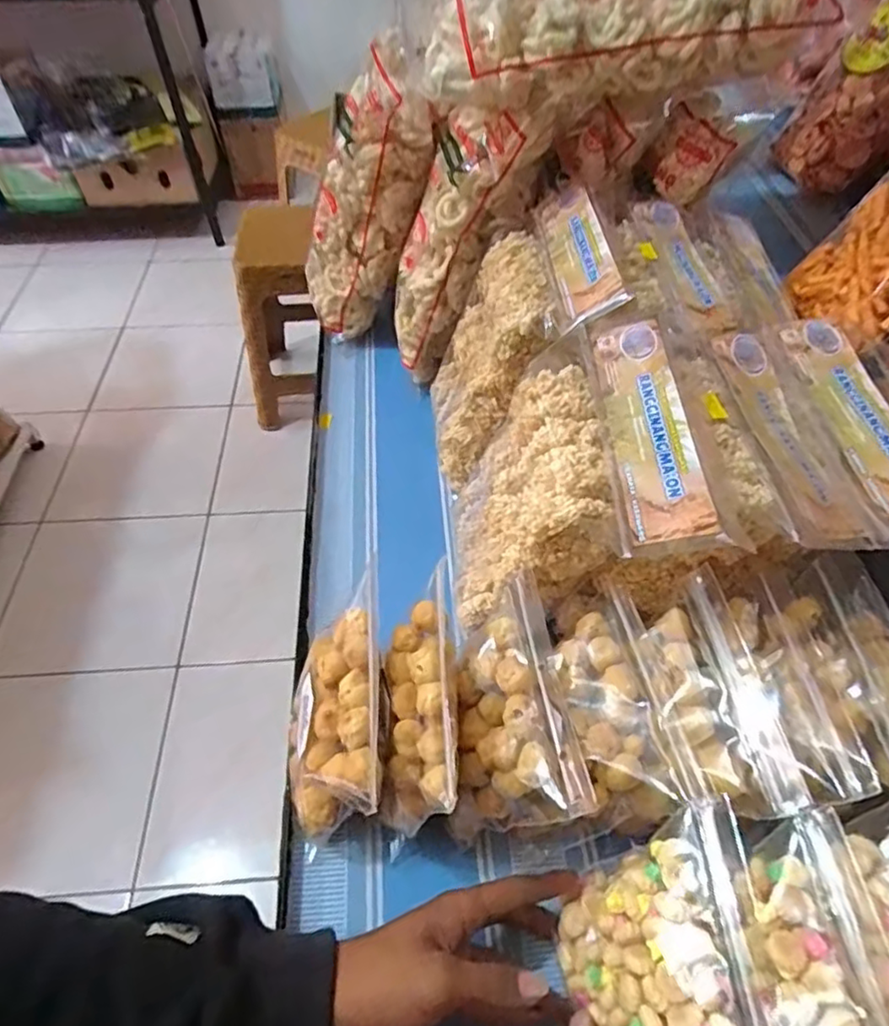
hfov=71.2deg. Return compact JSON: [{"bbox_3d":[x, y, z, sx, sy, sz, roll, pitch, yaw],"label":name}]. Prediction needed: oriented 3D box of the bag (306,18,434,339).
[{"bbox_3d":[-0.088,-0.336,0.687,0.092,0.293,0.074,-4,49,-30],"label":"bag"}]

